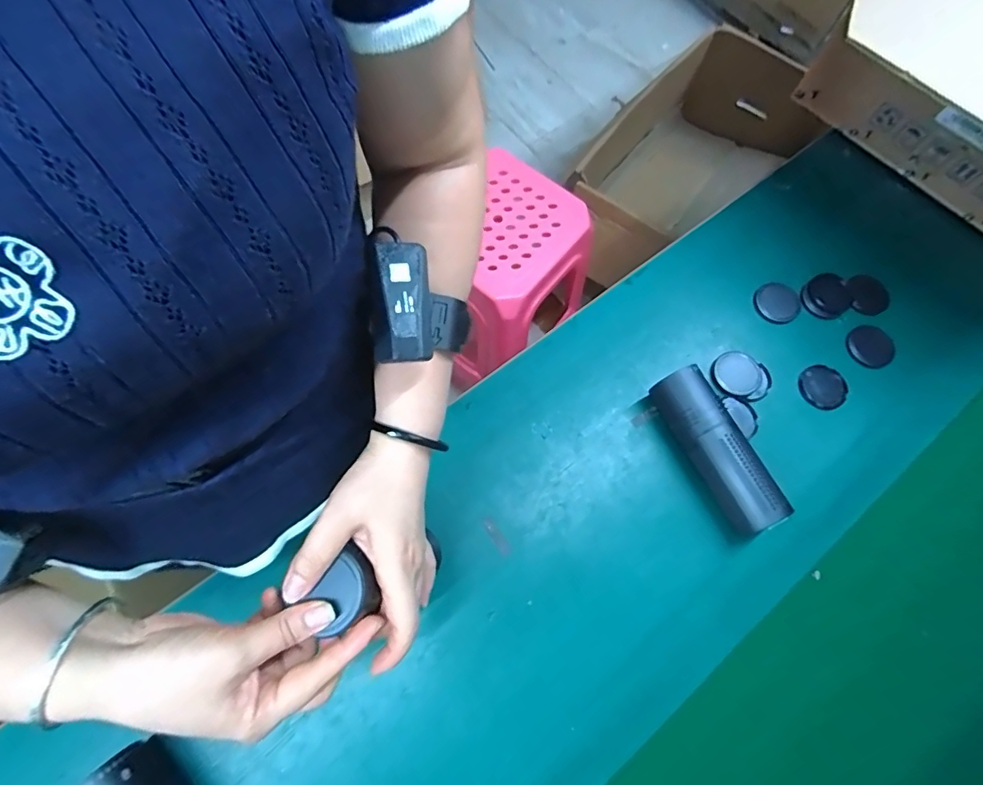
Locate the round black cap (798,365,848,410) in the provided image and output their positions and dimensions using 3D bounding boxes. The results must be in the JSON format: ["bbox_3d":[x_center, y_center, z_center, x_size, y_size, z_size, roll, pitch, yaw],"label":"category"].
[{"bbox_3d":[0.366,-0.005,0.542,0.049,0.008,0.051,1,70,-2],"label":"round black cap"}]

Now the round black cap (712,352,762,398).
[{"bbox_3d":[0.270,-0.020,0.538,0.050,0.004,0.049,1,70,-2],"label":"round black cap"}]

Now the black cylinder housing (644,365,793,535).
[{"bbox_3d":[0.220,0.054,0.483,0.053,0.054,0.163,-26,73,-11],"label":"black cylinder housing"}]

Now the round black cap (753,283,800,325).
[{"bbox_3d":[0.335,-0.105,0.577,0.051,0.004,0.054,1,70,-2],"label":"round black cap"}]

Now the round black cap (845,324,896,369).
[{"bbox_3d":[0.436,-0.054,0.560,0.063,0.005,0.051,-25,73,-11],"label":"round black cap"}]

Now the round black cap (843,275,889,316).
[{"bbox_3d":[0.446,-0.115,0.581,0.043,0.010,0.046,1,70,-2],"label":"round black cap"}]

